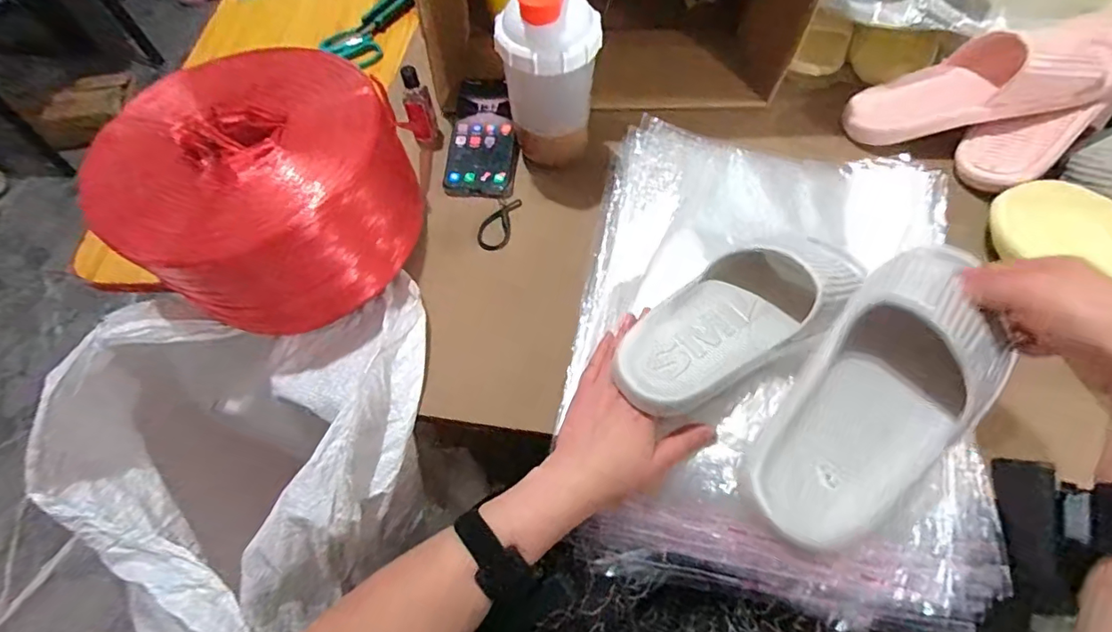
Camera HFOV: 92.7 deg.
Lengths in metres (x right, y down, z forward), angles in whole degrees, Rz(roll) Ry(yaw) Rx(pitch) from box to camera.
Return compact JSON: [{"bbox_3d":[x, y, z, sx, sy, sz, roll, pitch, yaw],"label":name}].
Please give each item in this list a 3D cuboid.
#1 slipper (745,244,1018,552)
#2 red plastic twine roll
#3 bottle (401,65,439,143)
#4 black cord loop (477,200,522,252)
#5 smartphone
[{"bbox_3d":[0.236,0.045,0.373,0.101,0.080,0.259,36,75,20],"label":"slipper"},{"bbox_3d":[-0.284,-0.121,0.518,0.273,0.133,0.243,18,63,12],"label":"red plastic twine roll"},{"bbox_3d":[-0.156,-0.237,0.605,0.031,0.093,0.023,-16,62,-7],"label":"bottle"},{"bbox_3d":[-0.062,-0.100,0.574,0.032,0.008,0.072,10,62,8],"label":"black cord loop"},{"bbox_3d":[-0.083,-0.209,0.624,0.080,0.015,0.170,5,68,1],"label":"smartphone"}]

